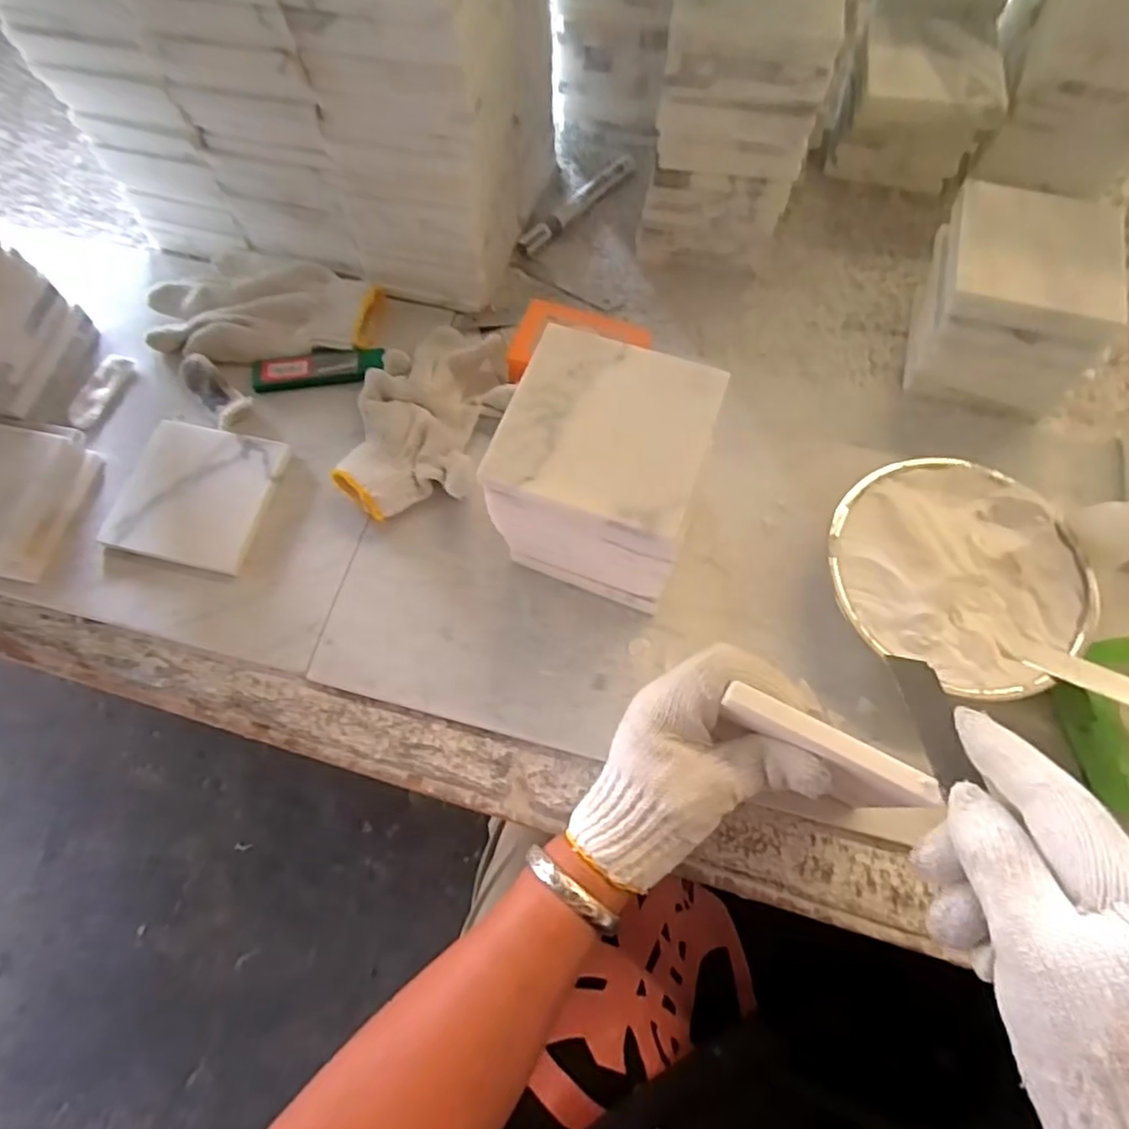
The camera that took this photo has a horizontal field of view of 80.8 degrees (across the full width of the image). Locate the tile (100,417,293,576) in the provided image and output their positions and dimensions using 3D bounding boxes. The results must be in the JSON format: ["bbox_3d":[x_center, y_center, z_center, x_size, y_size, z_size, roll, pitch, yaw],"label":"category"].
[{"bbox_3d":[-0.256,-0.050,0.459,0.105,0.010,0.098,12,69,4],"label":"tile"}]

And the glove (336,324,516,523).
[{"bbox_3d":[-0.098,-0.105,0.473,0.096,0.025,0.159,16,69,5],"label":"glove"}]

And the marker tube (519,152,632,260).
[{"bbox_3d":[0.012,-0.313,0.578,0.015,0.014,0.146,40,73,14],"label":"marker tube"}]

